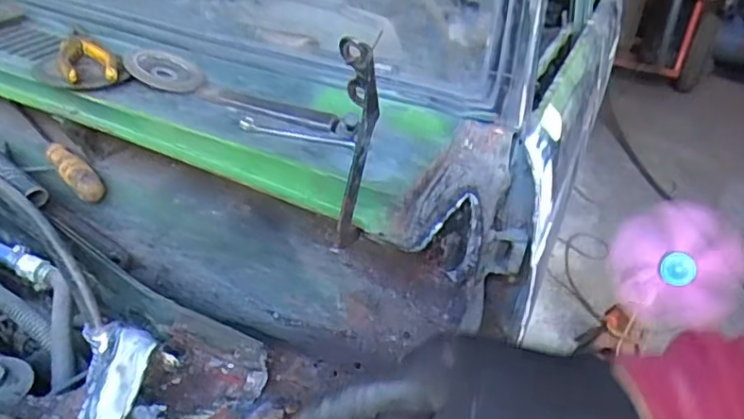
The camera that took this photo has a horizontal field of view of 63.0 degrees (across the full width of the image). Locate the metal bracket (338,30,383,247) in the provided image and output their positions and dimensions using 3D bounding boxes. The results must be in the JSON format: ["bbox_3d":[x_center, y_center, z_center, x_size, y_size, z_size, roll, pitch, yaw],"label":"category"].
[{"bbox_3d":[-0.015,-0.053,0.502,0.032,0.182,0.044,5,33,-2],"label":"metal bracket"}]

